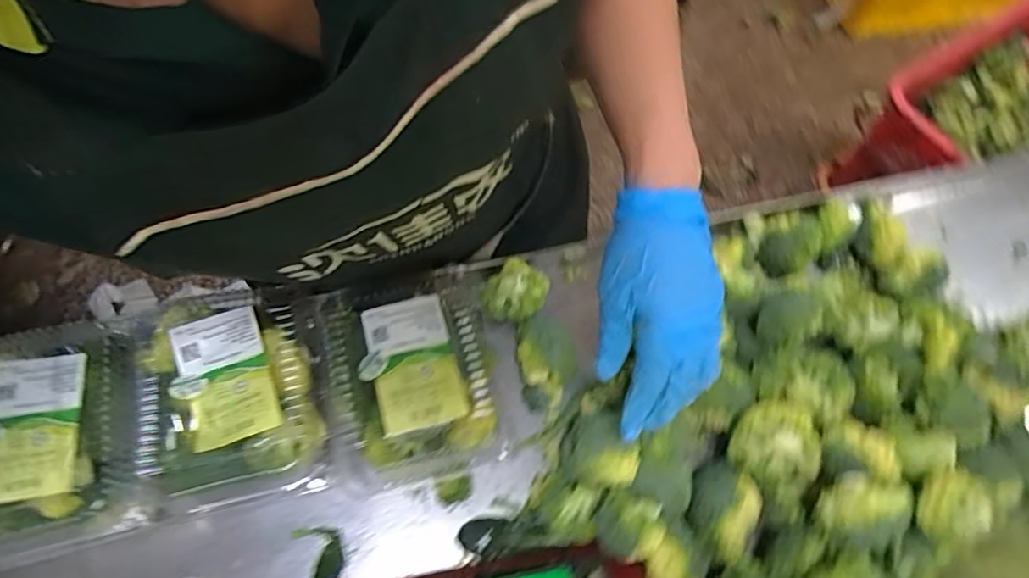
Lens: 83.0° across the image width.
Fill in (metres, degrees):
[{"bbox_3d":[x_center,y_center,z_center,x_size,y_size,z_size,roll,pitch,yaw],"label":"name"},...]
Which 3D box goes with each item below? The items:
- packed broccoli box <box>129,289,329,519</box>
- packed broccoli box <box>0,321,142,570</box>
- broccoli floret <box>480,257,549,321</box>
[{"bbox_3d":[-0.226,0.084,0.451,0.138,0.057,0.161,-15,66,-10],"label":"packed broccoli box"},{"bbox_3d":[-0.358,0.109,0.428,0.144,0.052,0.164,-12,65,-9],"label":"packed broccoli box"},{"bbox_3d":[0.000,0.008,0.551,0.054,0.048,0.056,1,64,-2],"label":"broccoli floret"}]

